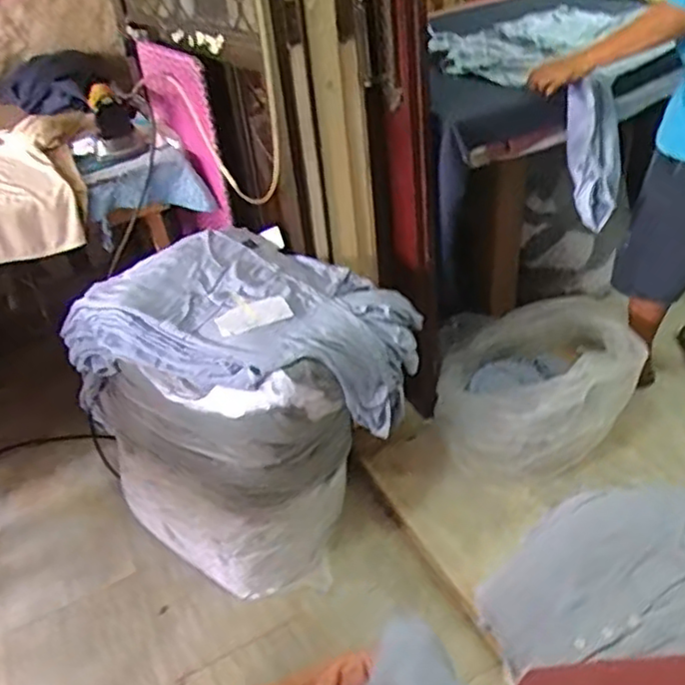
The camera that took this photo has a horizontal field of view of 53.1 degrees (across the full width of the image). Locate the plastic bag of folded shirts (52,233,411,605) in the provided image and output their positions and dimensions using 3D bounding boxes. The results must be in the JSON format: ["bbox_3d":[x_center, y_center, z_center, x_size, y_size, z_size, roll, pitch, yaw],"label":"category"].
[{"bbox_3d":[-0.196,0.139,1.520,0.601,0.639,0.499,-25,41,-22],"label":"plastic bag of folded shirts"}]

